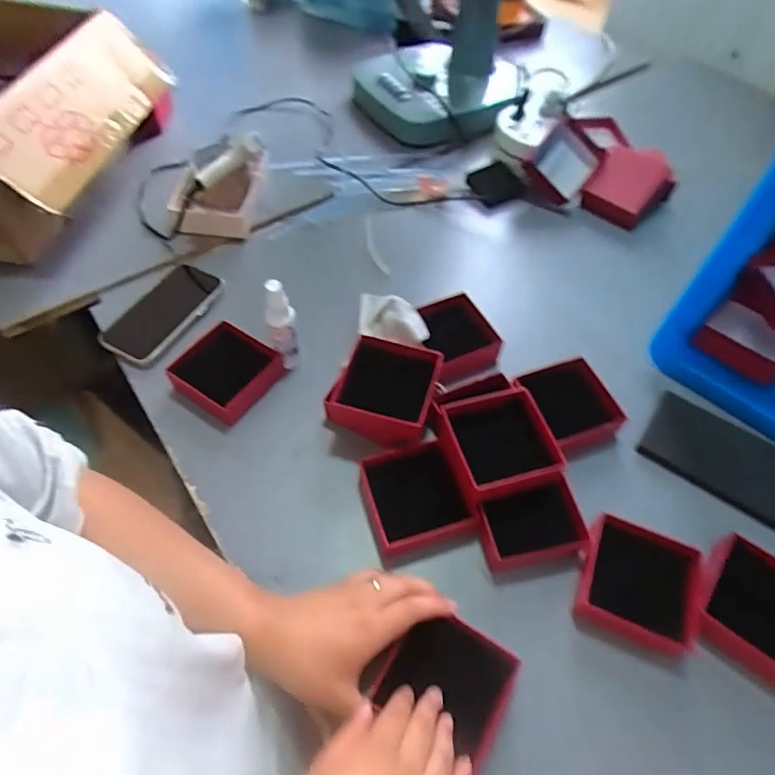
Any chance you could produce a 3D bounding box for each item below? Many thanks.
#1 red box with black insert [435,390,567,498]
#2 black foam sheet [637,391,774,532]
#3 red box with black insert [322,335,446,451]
[{"bbox_3d":[0.098,0.054,0.473,0.099,0.048,0.090,-12,57,-10],"label":"red box with black insert"},{"bbox_3d":[0.341,0.071,0.513,0.161,0.013,0.088,30,60,17],"label":"black foam sheet"},{"bbox_3d":[-0.006,0.004,0.518,0.101,0.051,0.098,13,56,7],"label":"red box with black insert"}]

